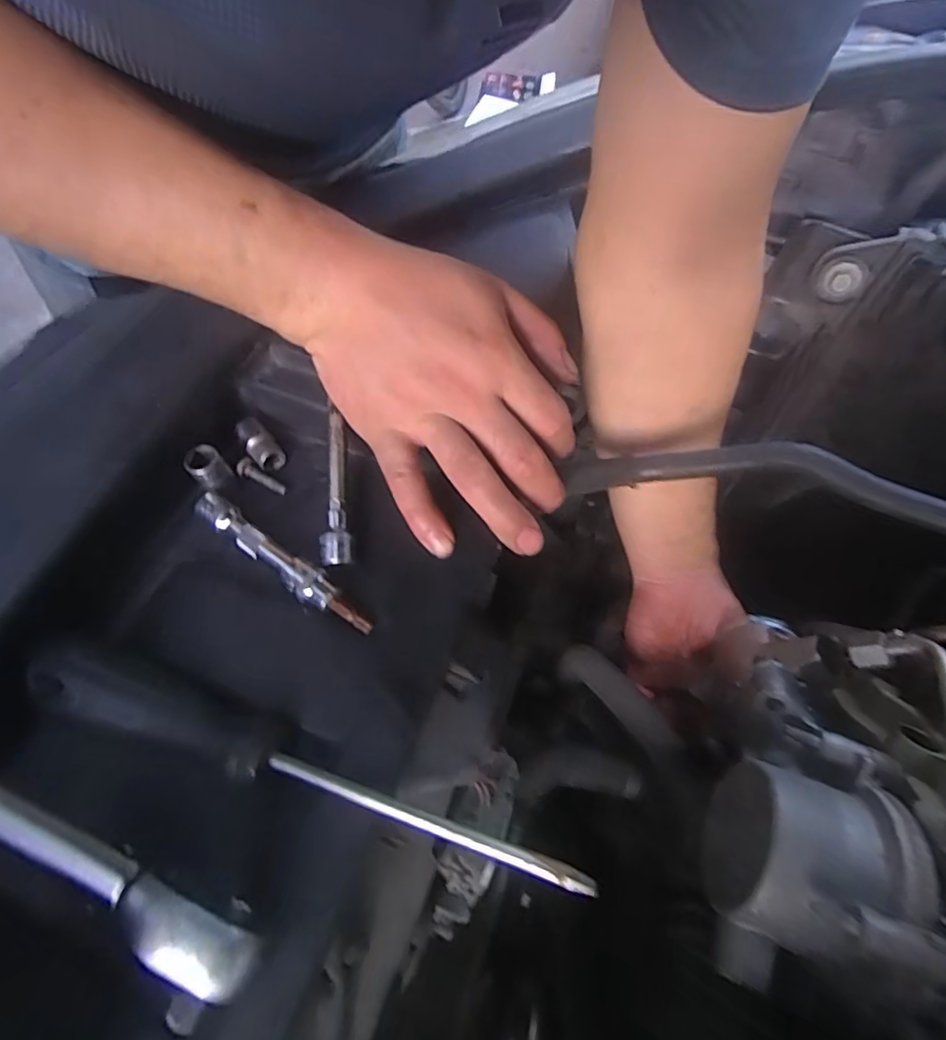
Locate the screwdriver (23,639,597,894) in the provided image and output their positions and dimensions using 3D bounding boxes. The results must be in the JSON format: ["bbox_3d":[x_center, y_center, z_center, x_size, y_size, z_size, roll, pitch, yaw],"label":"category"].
[{"bbox_3d":[-0.069,0.091,0.214,0.226,0.023,0.026,16,64,10],"label":"screwdriver"}]

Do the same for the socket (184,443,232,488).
[{"bbox_3d":[-0.133,-0.026,0.281,0.017,0.017,0.018,-37,67,-17],"label":"socket"}]

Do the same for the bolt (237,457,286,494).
[{"bbox_3d":[-0.111,-0.022,0.292,0.027,0.008,0.010,31,67,16],"label":"bolt"}]

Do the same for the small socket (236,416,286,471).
[{"bbox_3d":[-0.115,-0.041,0.298,0.014,0.011,0.031,-36,67,-16],"label":"small socket"}]

